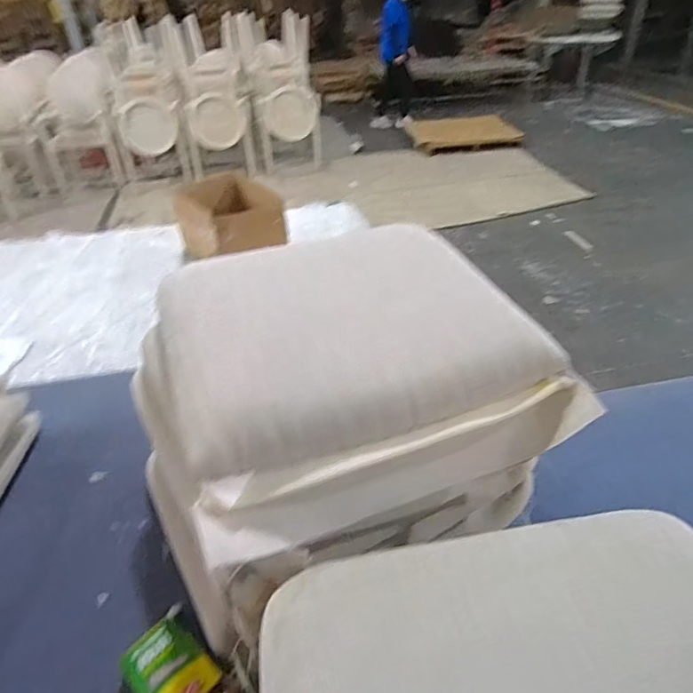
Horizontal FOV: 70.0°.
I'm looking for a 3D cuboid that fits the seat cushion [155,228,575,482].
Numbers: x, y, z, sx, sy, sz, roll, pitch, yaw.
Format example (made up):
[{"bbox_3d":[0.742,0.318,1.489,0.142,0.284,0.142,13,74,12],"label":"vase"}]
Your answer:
[{"bbox_3d":[-0.006,-0.038,0.631,0.437,0.074,0.359,-15,39,-19],"label":"seat cushion"}]

